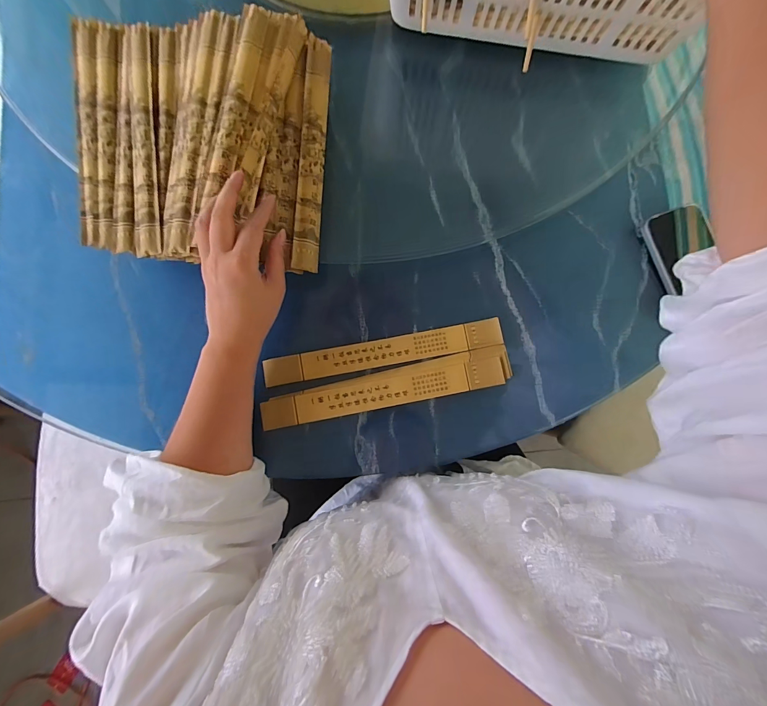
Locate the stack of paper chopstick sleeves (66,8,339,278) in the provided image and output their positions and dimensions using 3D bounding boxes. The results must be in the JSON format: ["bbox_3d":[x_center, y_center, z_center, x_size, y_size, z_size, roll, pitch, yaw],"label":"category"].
[{"bbox_3d":[-0.202,-0.231,0.377,0.274,0.048,0.266,2,80,1],"label":"stack of paper chopstick sleeves"}]

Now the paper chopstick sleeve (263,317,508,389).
[{"bbox_3d":[0.000,-0.001,0.399,0.263,0.008,0.031,-10,83,-2],"label":"paper chopstick sleeve"}]

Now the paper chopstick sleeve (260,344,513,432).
[{"bbox_3d":[0.004,0.039,0.392,0.271,0.012,0.042,-11,84,-2],"label":"paper chopstick sleeve"}]

